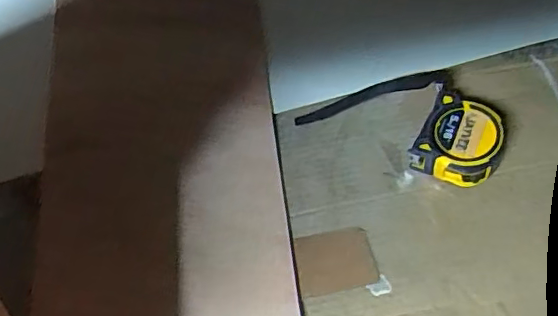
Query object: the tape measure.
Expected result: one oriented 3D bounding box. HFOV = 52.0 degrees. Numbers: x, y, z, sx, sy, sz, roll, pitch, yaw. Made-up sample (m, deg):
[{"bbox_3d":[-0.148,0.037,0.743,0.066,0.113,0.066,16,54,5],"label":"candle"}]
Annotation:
[{"bbox_3d":[0.152,-0.014,0.475,0.068,0.044,0.071,28,66,16],"label":"tape measure"}]

